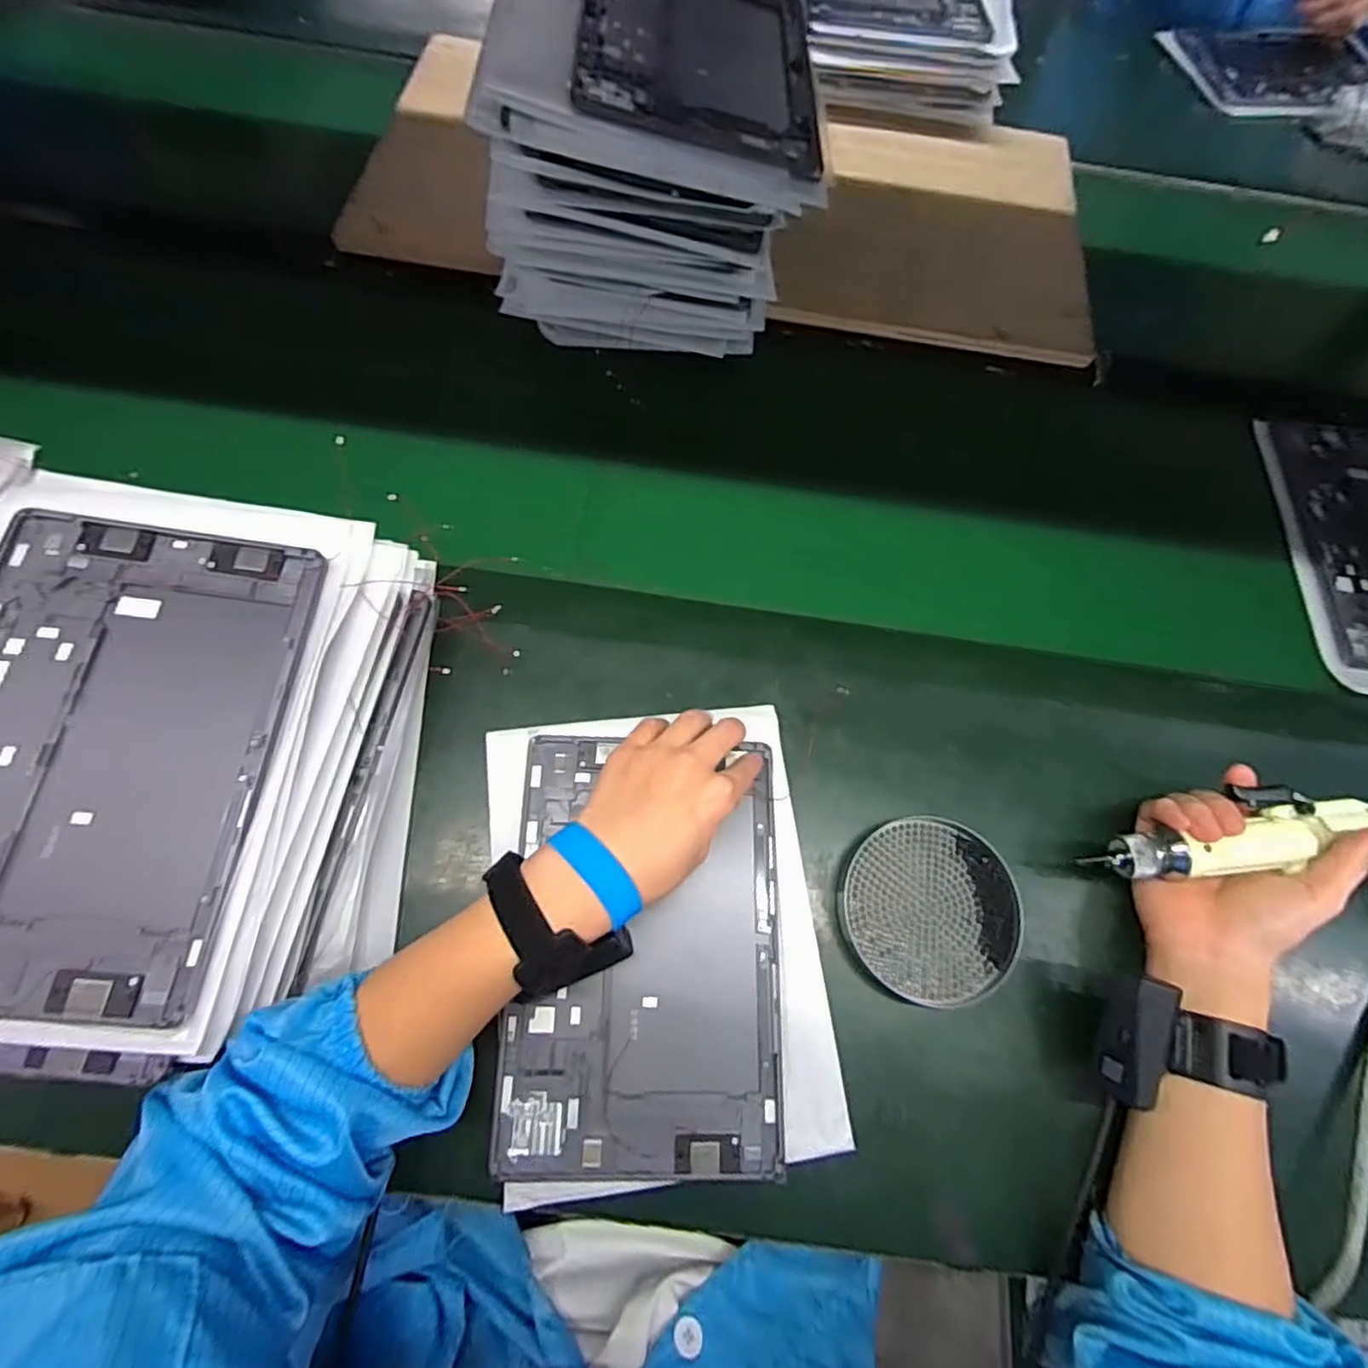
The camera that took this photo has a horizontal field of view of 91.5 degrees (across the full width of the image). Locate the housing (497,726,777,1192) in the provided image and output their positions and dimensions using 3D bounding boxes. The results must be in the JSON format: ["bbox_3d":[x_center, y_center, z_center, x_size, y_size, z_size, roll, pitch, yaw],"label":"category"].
[{"bbox_3d":[-0.024,0.161,0.418,0.164,0.009,0.251,2,70,-2],"label":"housing"}]

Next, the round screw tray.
[{"bbox_3d":[0.162,0.148,0.437,0.110,0.019,0.112,2,68,-4],"label":"round screw tray"}]

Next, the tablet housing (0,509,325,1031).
[{"bbox_3d":[-0.307,0.033,0.351,0.165,0.010,0.256,7,70,-8],"label":"tablet housing"}]

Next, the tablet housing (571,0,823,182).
[{"bbox_3d":[0.013,-0.484,0.499,0.174,0.011,0.271,6,66,-12],"label":"tablet housing"}]

